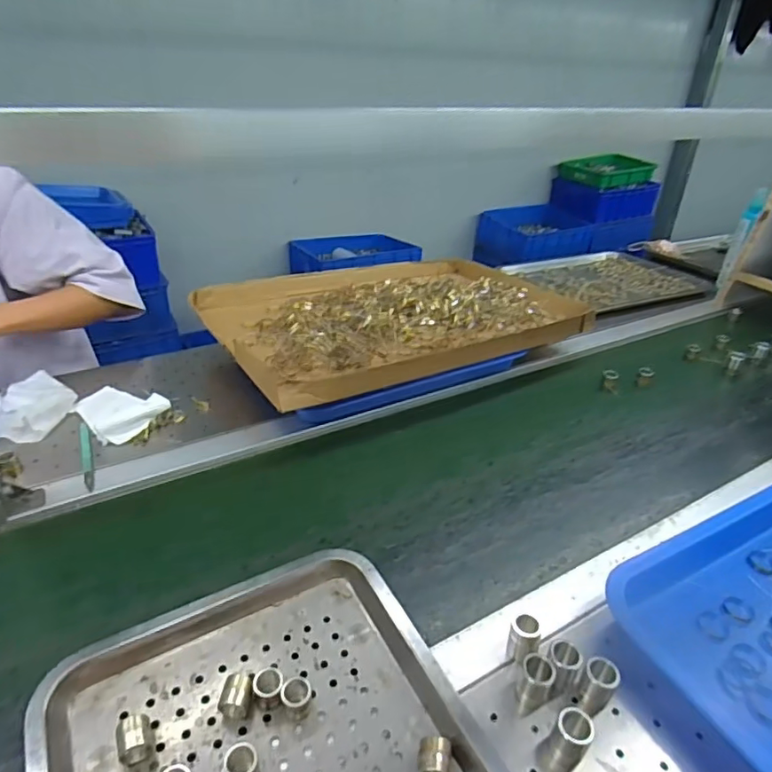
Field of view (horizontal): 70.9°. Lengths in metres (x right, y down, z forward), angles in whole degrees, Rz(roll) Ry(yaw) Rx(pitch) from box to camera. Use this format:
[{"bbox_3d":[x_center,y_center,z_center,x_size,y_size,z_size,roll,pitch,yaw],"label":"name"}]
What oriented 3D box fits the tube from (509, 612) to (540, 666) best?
[{"bbox_3d":[0.105,0.192,0.411,0.019,0.032,0.019,-15,34,-27],"label":"tube"}]

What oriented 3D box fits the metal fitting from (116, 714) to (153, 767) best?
[{"bbox_3d":[-0.160,0.225,0.346,0.019,0.018,0.024,-11,32,-21],"label":"metal fitting"}]

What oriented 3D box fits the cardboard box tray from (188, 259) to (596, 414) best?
[{"bbox_3d":[0.022,-0.116,0.835,0.547,0.041,0.354,-17,36,-29],"label":"cardboard box tray"}]

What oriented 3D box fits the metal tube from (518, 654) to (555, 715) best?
[{"bbox_3d":[0.106,0.211,0.386,0.020,0.039,0.024,17,33,24],"label":"metal tube"}]

